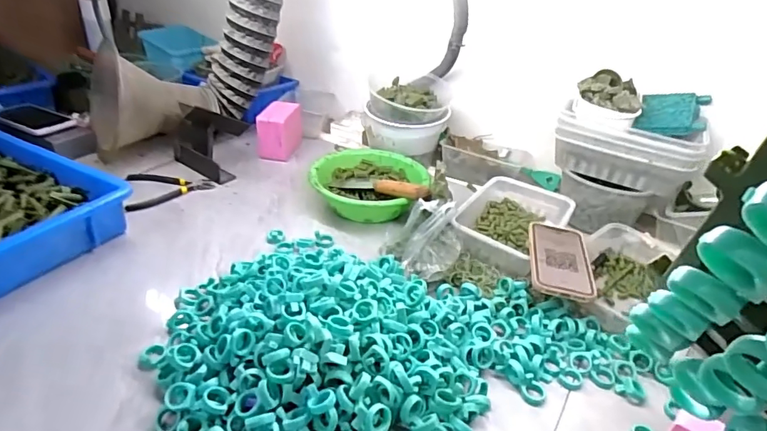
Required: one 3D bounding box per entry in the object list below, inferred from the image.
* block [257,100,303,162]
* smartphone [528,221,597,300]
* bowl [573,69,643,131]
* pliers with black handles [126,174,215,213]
[{"bbox_3d":[-0.211,-0.176,1.019,0.067,0.086,0.107,8,32,6],"label":"block"},{"bbox_3d":[0.241,0.060,0.677,0.079,0.014,0.148,9,32,8],"label":"smartphone"},{"bbox_3d":[0.366,-0.189,0.804,0.100,0.064,0.106,18,34,21],"label":"bowl"},{"bbox_3d":[-0.374,-0.051,0.875,0.138,0.009,0.136,-10,34,-21],"label":"pliers with black handles"}]

